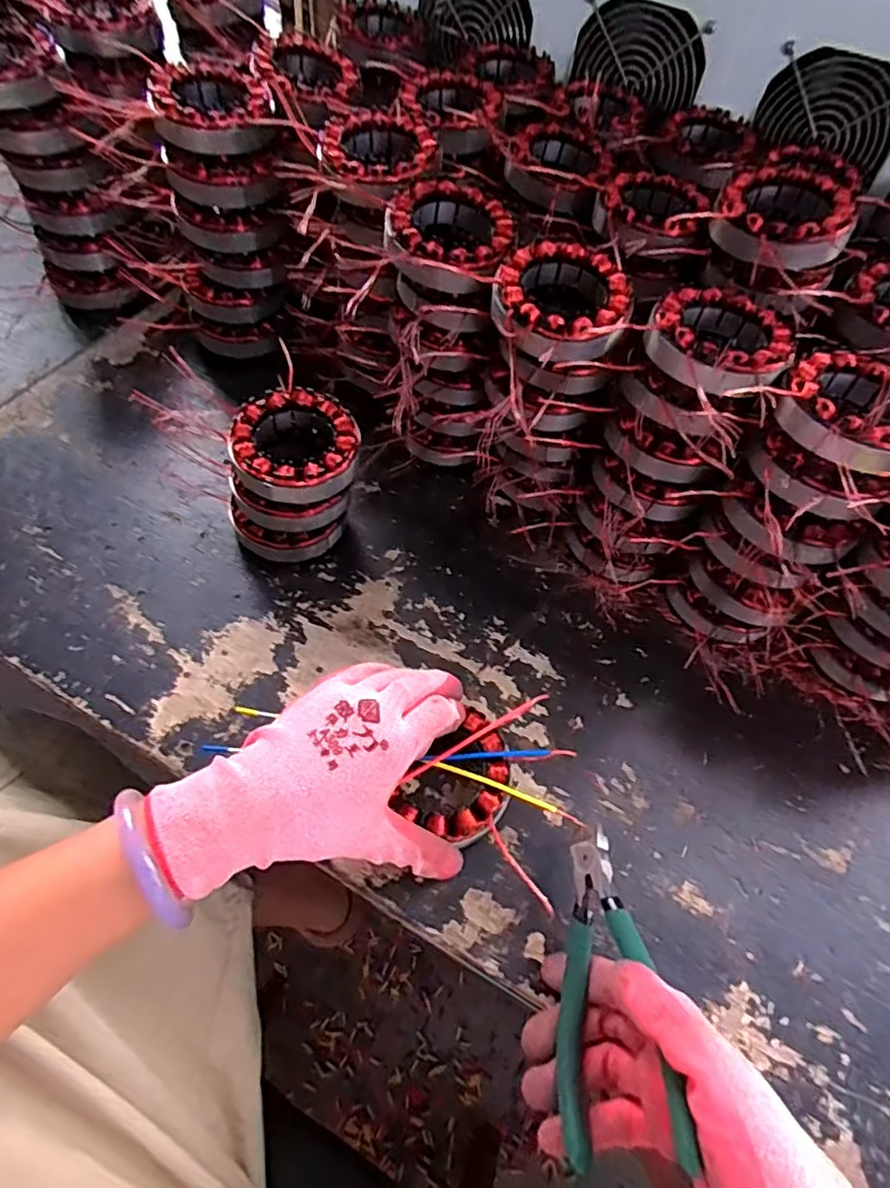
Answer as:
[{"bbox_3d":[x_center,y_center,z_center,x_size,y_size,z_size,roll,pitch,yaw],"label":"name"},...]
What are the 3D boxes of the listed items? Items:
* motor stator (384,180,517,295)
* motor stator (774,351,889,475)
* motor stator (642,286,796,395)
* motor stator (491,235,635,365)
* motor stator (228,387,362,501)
[{"bbox_3d":[0.002,-0.240,0.398,0.082,0.029,0.097,6,60,-2],"label":"motor stator"},{"bbox_3d":[0.240,-0.107,0.344,0.082,0.028,0.092,39,64,16],"label":"motor stator"},{"bbox_3d":[0.170,-0.154,0.373,0.086,0.039,0.083,-37,69,-23],"label":"motor stator"},{"bbox_3d":[0.073,-0.186,0.376,0.083,0.025,0.093,10,60,1],"label":"motor stator"},{"bbox_3d":[-0.103,-0.107,0.417,0.084,0.026,0.087,3,60,-3],"label":"motor stator"}]

